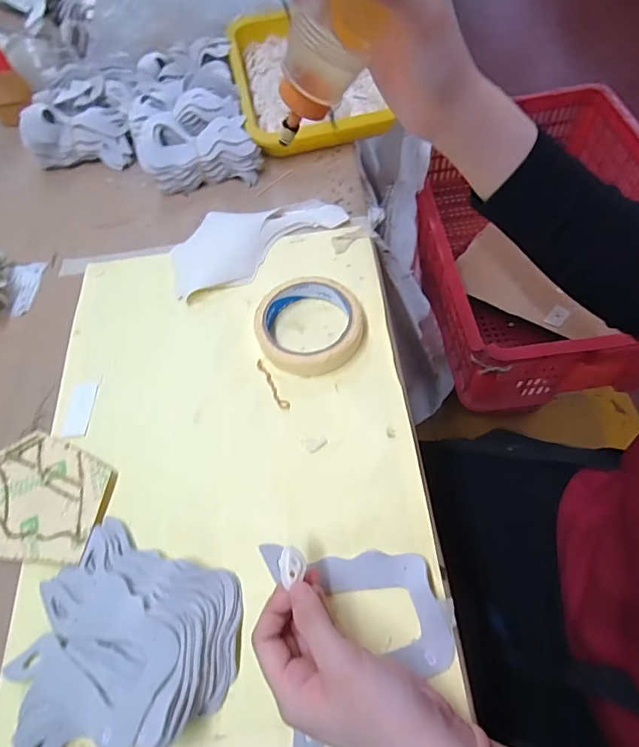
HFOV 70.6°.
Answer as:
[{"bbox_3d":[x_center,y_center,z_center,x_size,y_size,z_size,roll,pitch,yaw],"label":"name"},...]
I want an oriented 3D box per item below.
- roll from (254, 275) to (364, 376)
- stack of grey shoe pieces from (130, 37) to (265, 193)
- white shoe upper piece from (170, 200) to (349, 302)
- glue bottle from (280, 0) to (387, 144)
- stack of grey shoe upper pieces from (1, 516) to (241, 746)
[{"bbox_3d":[-0.009,-0.046,0.423,0.097,0.024,0.094,-1,61,3],"label":"roll"},{"bbox_3d":[-0.165,-0.327,0.567,0.140,0.062,0.234,-16,62,-5],"label":"stack of grey shoe pieces"},{"bbox_3d":[-0.073,-0.149,0.489,0.193,0.010,0.091,-30,64,-12],"label":"white shoe upper piece"},{"bbox_3d":[0.008,-0.197,0.259,0.046,0.133,0.042,23,61,-18],"label":"glue bottle"},{"bbox_3d":[-0.135,0.187,0.295,0.142,0.036,0.144,19,64,13],"label":"stack of grey shoe upper pieces"}]

